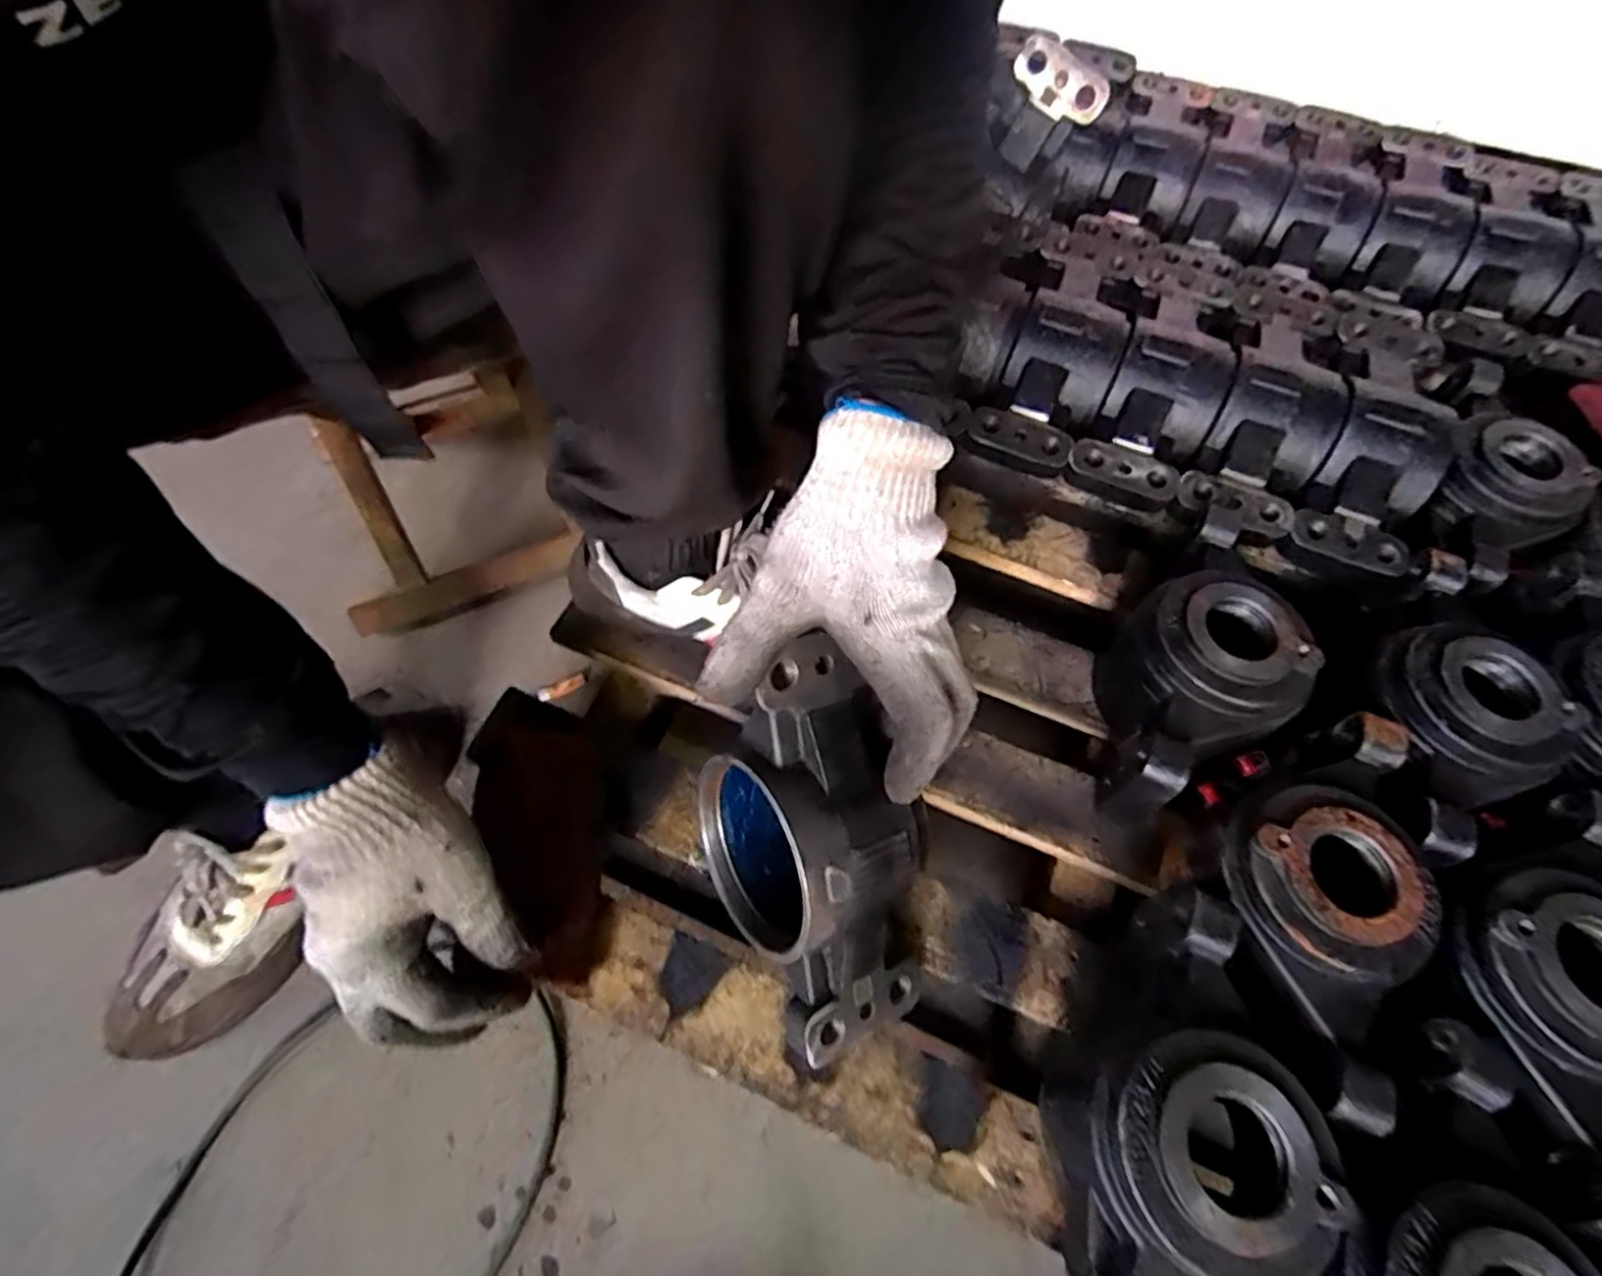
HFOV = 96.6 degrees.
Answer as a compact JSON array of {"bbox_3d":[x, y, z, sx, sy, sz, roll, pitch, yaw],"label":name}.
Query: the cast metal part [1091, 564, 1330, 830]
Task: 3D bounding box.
[{"bbox_3d":[0.247,0.033,0.476,0.164,0.096,0.108,-31,68,-17],"label":"cast metal part"}]

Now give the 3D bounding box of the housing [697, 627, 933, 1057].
[{"bbox_3d":[0.002,0.107,0.403,0.086,0.212,0.116,-15,24,-39],"label":"housing"}]

